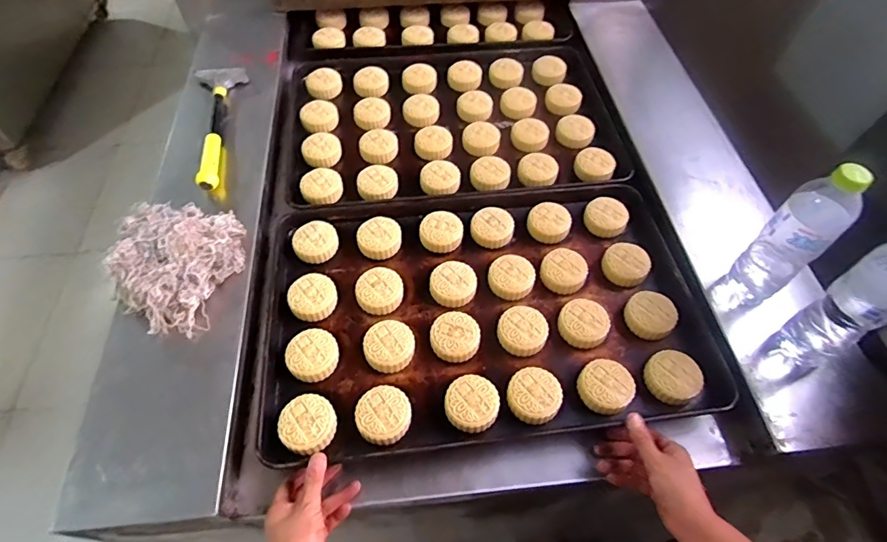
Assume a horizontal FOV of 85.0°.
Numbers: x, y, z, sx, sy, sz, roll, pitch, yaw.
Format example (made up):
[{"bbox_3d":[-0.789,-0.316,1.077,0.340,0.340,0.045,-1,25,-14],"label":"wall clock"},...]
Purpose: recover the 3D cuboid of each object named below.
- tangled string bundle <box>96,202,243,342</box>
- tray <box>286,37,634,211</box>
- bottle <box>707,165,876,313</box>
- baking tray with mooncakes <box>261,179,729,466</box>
[{"bbox_3d":[-0.373,-0.012,0.680,0.164,0.057,0.205,-4,57,-3],"label":"tangled string bundle"},{"bbox_3d":[0.010,-0.290,0.932,0.600,0.054,0.470,-7,57,-5],"label":"tray"},{"bbox_3d":[0.430,-0.032,0.609,0.057,0.238,0.066,-36,64,-22],"label":"bottle"},{"bbox_3d":[0.052,0.045,0.701,0.603,0.059,0.397,-4,57,-7],"label":"baking tray with mooncakes"}]

